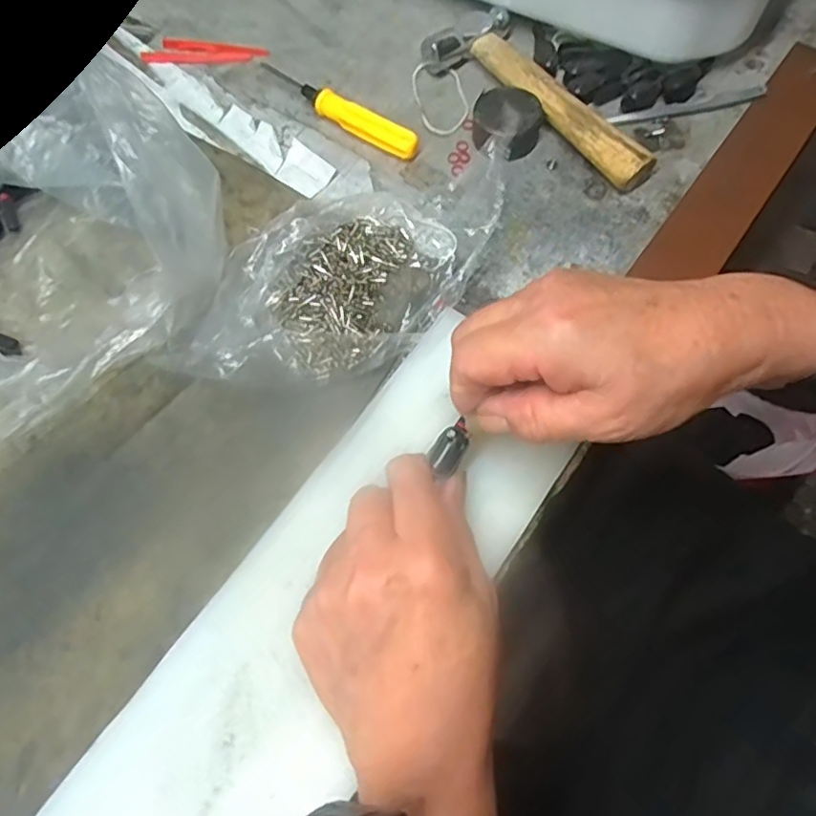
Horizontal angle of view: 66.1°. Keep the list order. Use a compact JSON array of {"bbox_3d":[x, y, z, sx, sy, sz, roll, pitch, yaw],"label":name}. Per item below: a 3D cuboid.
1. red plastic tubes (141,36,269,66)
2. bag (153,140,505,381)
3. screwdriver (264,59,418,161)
[{"bbox_3d":[-0.133,-0.233,0.411,0.078,0.004,0.022,5,67,4],"label":"red plastic tubes"},{"bbox_3d":[-0.023,-0.081,0.327,0.095,0.035,0.199,33,72,14],"label":"bag"},{"bbox_3d":[-0.043,-0.182,0.380,0.118,0.016,0.015,35,72,15],"label":"screwdriver"}]

